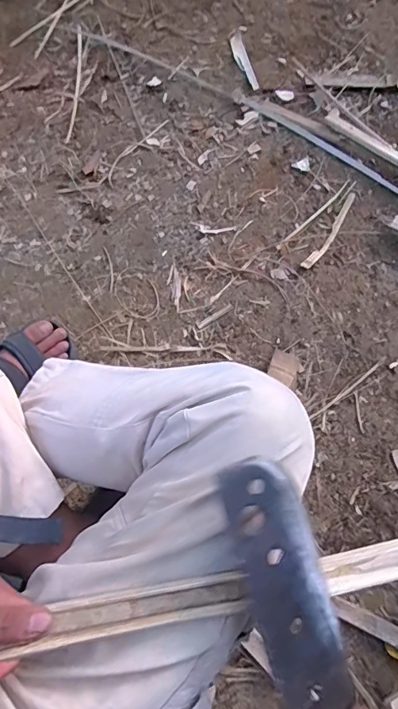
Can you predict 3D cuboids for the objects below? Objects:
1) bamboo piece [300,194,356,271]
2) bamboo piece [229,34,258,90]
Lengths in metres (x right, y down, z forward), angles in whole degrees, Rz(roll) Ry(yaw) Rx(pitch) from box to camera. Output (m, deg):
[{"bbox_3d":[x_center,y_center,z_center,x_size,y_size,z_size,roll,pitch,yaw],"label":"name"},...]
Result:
[{"bbox_3d":[0.240,-0.223,0.821,0.022,0.009,0.195,34,72,9],"label":"bamboo piece"},{"bbox_3d":[0.094,-0.615,0.953,0.029,0.013,0.175,-11,71,-6],"label":"bamboo piece"}]

